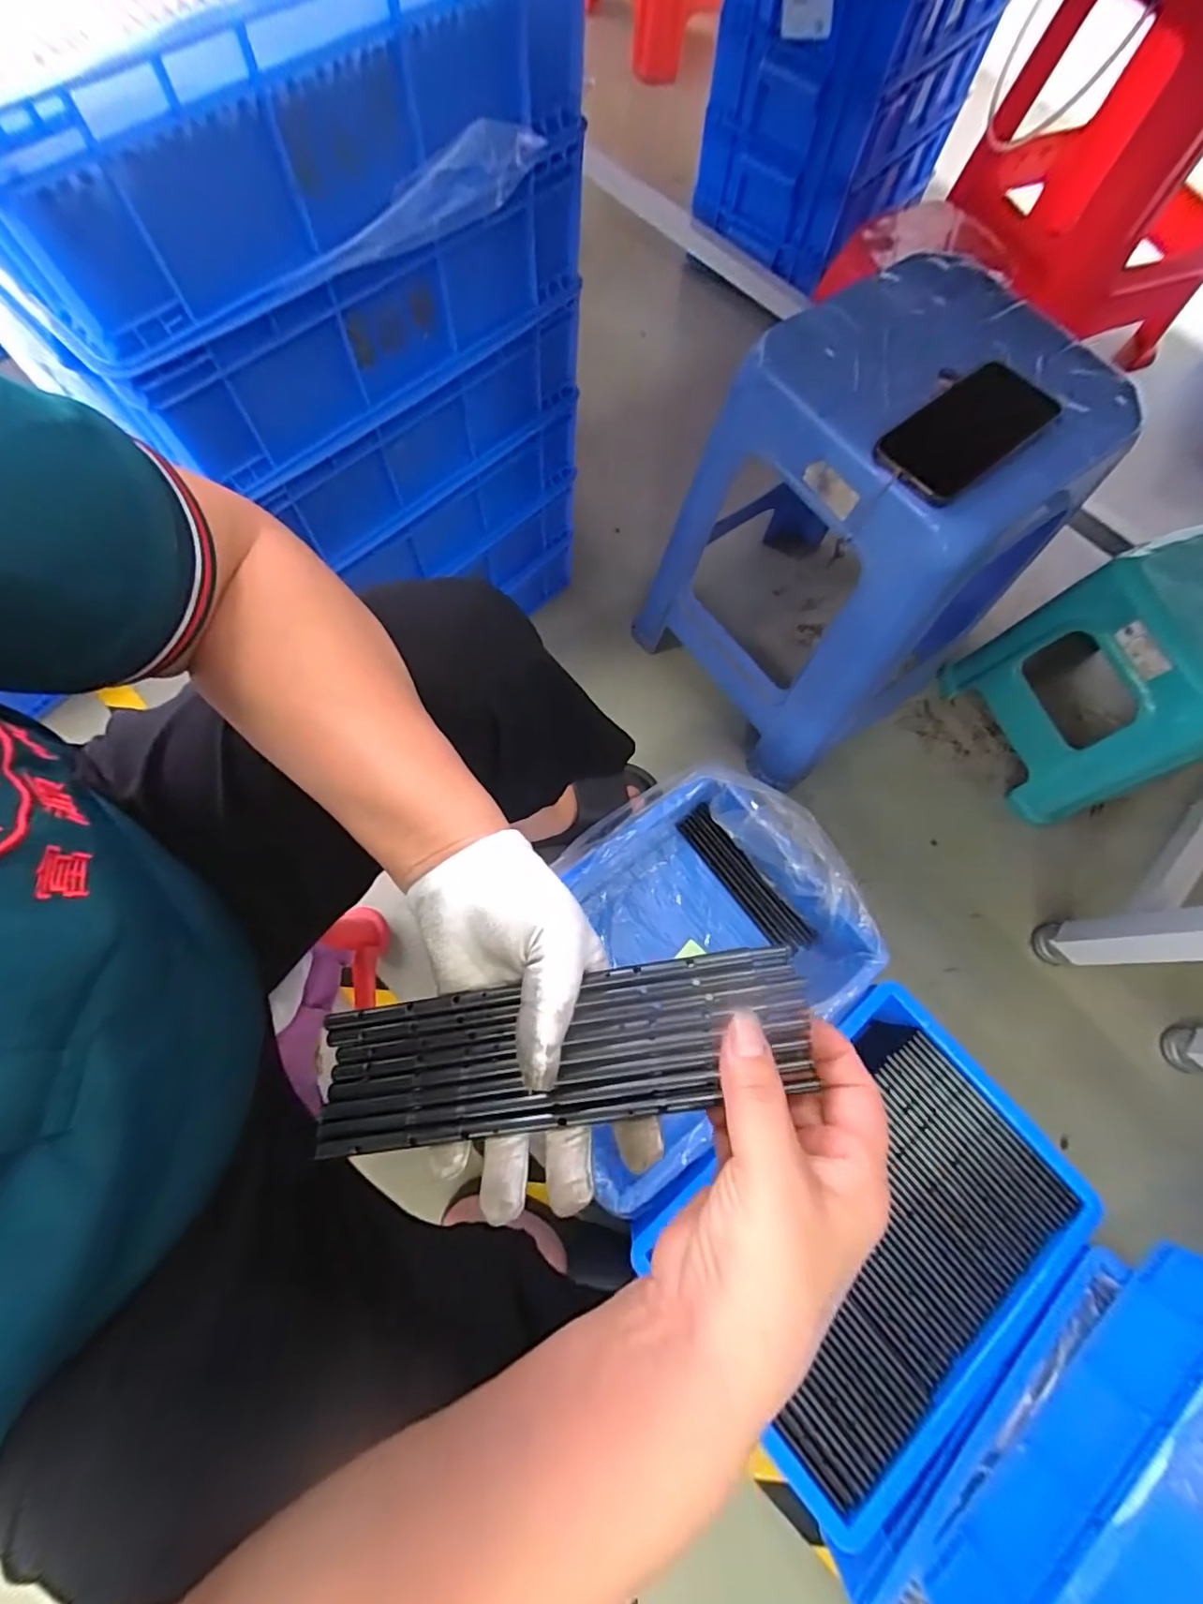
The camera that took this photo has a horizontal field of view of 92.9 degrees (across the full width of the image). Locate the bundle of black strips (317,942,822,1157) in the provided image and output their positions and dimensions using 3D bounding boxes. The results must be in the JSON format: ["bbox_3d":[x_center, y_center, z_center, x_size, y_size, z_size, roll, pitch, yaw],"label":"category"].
[{"bbox_3d":[-0.022,0.112,0.259,0.222,0.009,0.061,-12,73,6],"label":"bundle of black strips"}]

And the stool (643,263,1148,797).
[{"bbox_3d":[0.278,-0.298,0.691,0.310,0.432,0.333,-36,76,-10],"label":"stool"}]

